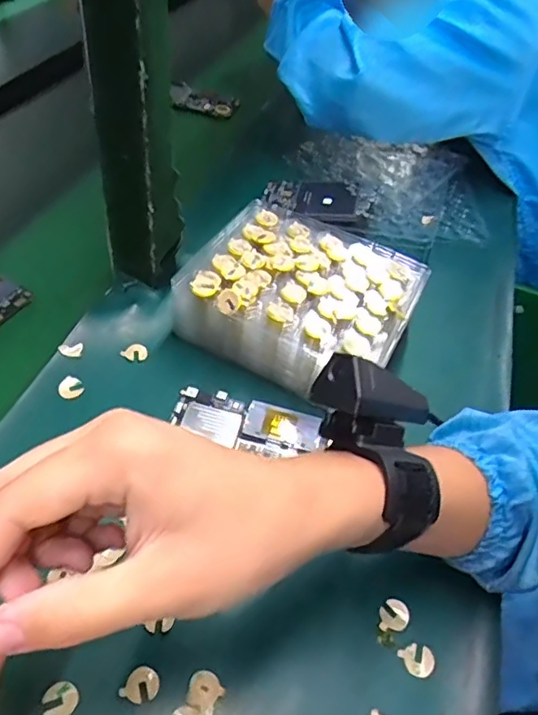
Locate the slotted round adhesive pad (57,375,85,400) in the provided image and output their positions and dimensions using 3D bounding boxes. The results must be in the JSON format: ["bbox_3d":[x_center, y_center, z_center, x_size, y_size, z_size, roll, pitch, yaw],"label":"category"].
[{"bbox_3d":[-0.150,0.024,0.424,0.016,0.008,0.017,3,47,-3],"label":"slotted round adhesive pad"}]

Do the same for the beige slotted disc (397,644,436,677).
[{"bbox_3d":[0.088,0.177,0.326,0.018,0.004,0.018,3,47,-3],"label":"beige slotted disc"}]

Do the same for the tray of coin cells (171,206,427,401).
[{"bbox_3d":[0.028,-0.049,0.470,0.171,0.065,0.145,22,49,14],"label":"tray of coin cells"}]

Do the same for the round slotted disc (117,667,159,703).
[{"bbox_3d":[-0.069,0.177,0.301,0.017,0.004,0.018,3,47,-3],"label":"round slotted disc"}]

